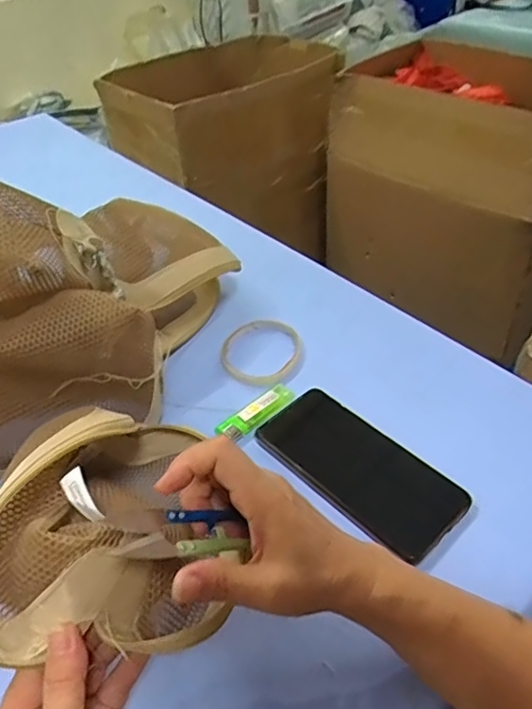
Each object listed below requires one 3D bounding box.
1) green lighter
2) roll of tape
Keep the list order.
[{"bbox_3d":[-0.008,0.052,0.503,0.077,0.011,0.021,-35,50,-30],"label":"green lighter"},{"bbox_3d":[-0.004,-0.003,0.561,0.081,0.018,0.086,-2,42,2],"label":"roll of tape"}]

